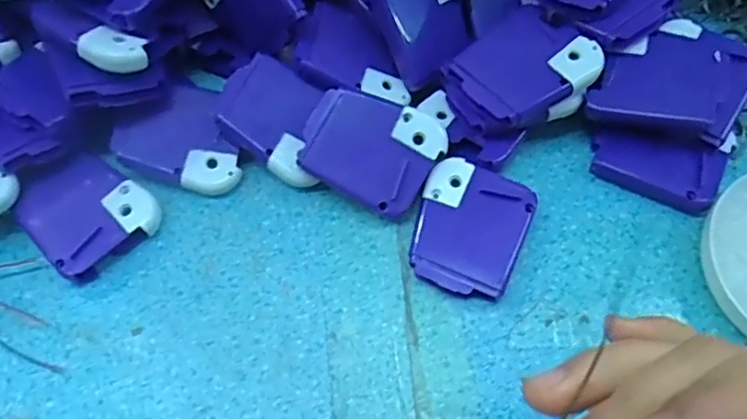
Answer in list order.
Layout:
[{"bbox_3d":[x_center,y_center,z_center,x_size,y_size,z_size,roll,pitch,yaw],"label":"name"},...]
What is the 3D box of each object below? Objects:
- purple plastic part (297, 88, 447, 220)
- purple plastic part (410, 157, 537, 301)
[{"bbox_3d":[-0.001,-0.030,0.277,0.062,0.005,0.051,31,85,4],"label":"purple plastic part"},{"bbox_3d":[0.045,0.009,0.274,0.049,0.011,0.061,20,65,10],"label":"purple plastic part"}]

